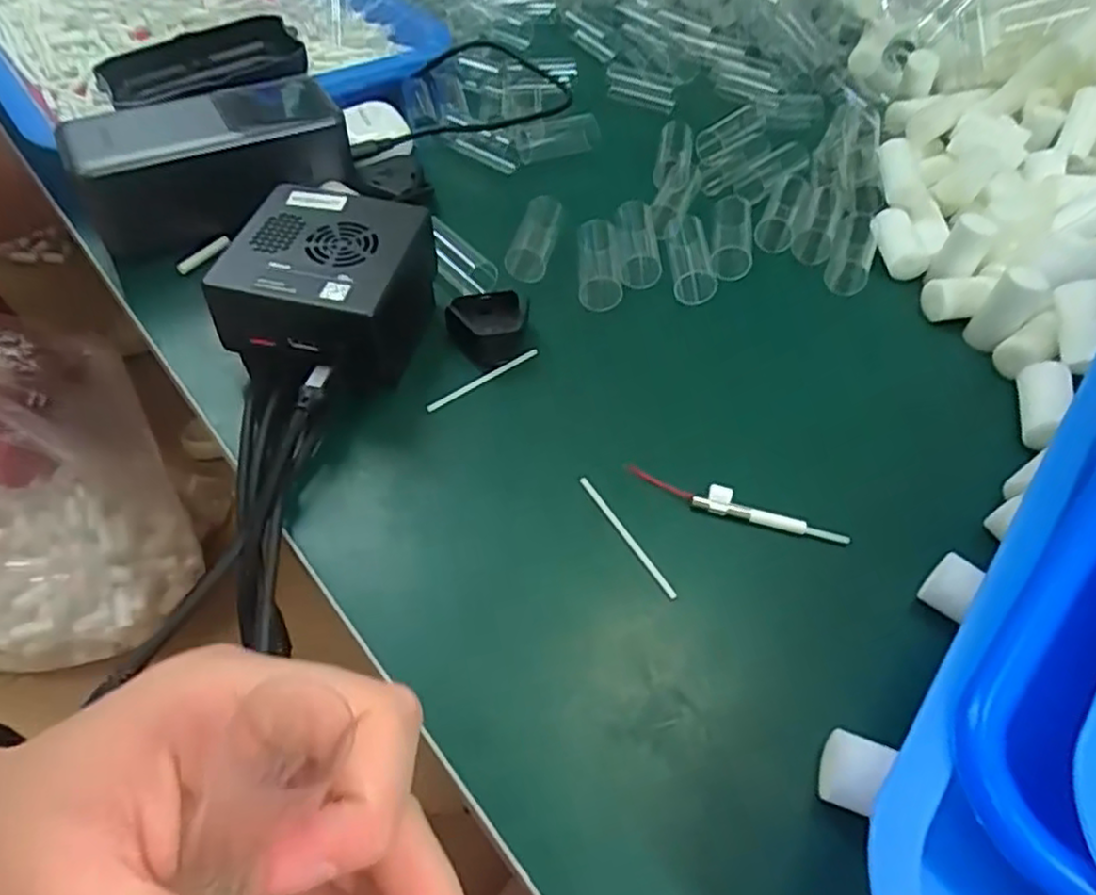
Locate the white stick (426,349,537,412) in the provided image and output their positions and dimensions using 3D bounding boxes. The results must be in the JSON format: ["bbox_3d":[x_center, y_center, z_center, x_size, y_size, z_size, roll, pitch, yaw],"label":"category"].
[{"bbox_3d":[-0.029,-0.031,0.316,0.060,0.004,0.004,-31,61,-25],"label":"white stick"}]

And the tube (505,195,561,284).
[{"bbox_3d":[-0.007,-0.113,0.368,0.020,0.016,0.052,10,52,3],"label":"tube"}]

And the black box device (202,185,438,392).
[{"bbox_3d":[-0.095,-0.067,0.307,0.075,0.051,0.082,12,52,5],"label":"black box device"}]

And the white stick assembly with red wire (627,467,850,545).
[{"bbox_3d":[0.074,0.024,0.277,0.087,0.010,0.009,19,53,10],"label":"white stick assembly with red wire"}]

